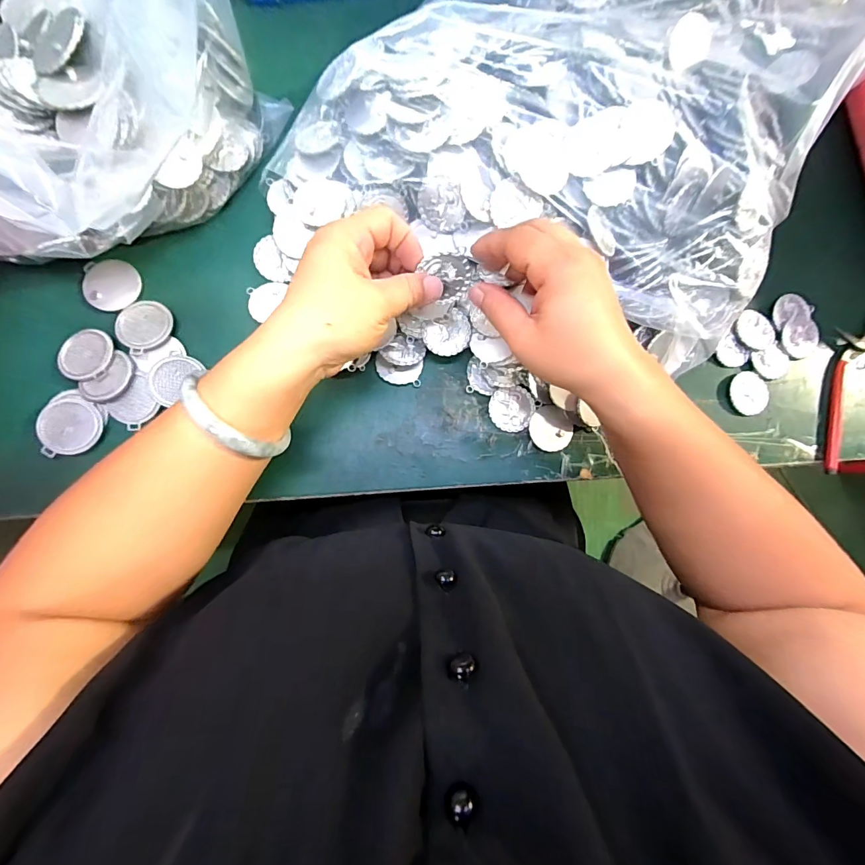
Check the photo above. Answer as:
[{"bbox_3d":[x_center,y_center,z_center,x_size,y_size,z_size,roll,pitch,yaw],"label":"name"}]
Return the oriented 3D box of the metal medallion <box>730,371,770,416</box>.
[{"bbox_3d":[0.276,-0.034,0.354,0.037,0.007,0.038,1,84,-6],"label":"metal medallion"}]

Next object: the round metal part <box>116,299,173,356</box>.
[{"bbox_3d":[-0.219,-0.082,0.309,0.039,0.007,0.038,1,84,-6],"label":"round metal part"}]

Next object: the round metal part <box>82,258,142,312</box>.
[{"bbox_3d":[-0.246,-0.114,0.313,0.039,0.006,0.040,1,84,-6],"label":"round metal part"}]

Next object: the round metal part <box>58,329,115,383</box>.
[{"bbox_3d":[-0.256,-0.057,0.299,0.037,0.006,0.038,1,84,-6],"label":"round metal part"}]

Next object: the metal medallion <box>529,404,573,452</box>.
[{"bbox_3d":[0.096,-0.003,0.331,0.036,0.007,0.037,1,83,-12],"label":"metal medallion"}]

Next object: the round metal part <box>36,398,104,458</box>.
[{"bbox_3d":[-0.260,-0.004,0.293,0.038,0.010,0.040,1,84,-6],"label":"round metal part"}]

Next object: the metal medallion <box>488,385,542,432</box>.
[{"bbox_3d":[0.064,-0.020,0.329,0.037,0.006,0.036,1,84,-6],"label":"metal medallion"}]

